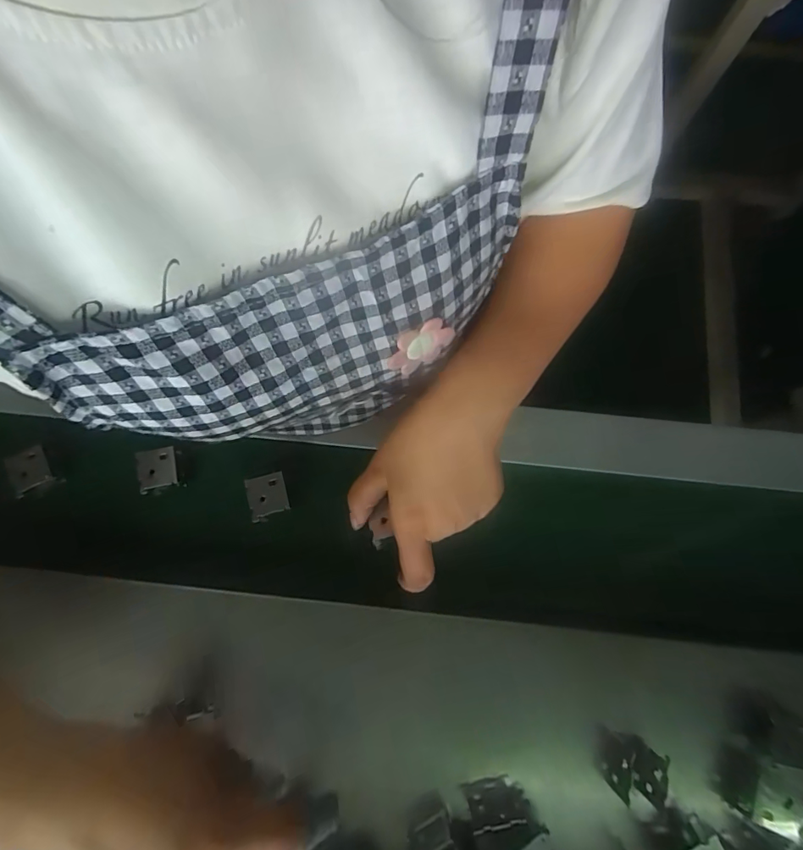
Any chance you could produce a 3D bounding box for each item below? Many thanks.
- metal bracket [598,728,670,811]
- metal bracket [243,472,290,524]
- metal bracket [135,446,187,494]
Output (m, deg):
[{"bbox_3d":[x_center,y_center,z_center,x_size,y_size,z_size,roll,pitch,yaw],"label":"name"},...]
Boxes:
[{"bbox_3d":[0.149,0.223,0.307,0.029,0.035,0.032,4,78,1],"label":"metal bracket"},{"bbox_3d":[-0.102,0.054,0.358,0.028,0.005,0.033,-17,79,-3],"label":"metal bracket"},{"bbox_3d":[-0.185,0.034,0.362,0.032,0.007,0.030,-11,78,-2],"label":"metal bracket"}]

